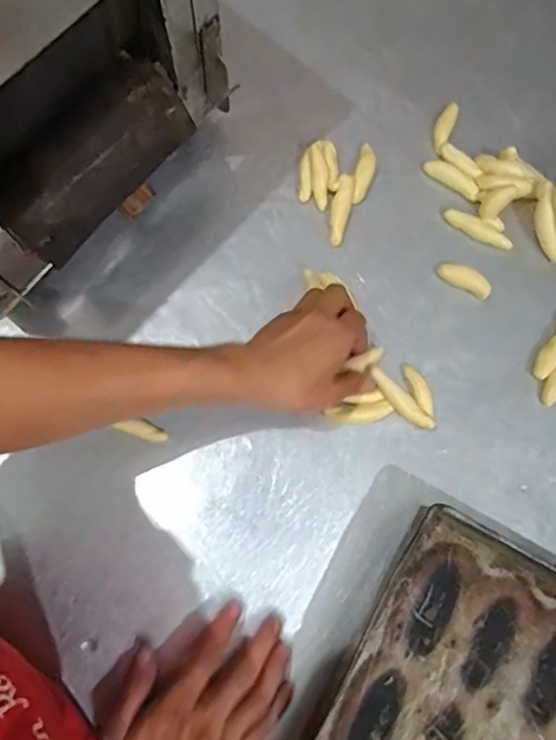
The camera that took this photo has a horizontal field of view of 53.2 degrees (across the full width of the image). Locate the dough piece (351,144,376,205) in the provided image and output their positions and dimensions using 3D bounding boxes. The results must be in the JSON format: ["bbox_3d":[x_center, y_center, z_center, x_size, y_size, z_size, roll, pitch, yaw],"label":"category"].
[{"bbox_3d":[0.090,-0.208,0.596,0.019,0.017,0.064,18,79,4],"label":"dough piece"}]

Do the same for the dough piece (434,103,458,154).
[{"bbox_3d":[0.183,-0.265,0.609,0.017,0.013,0.057,21,79,4],"label":"dough piece"}]

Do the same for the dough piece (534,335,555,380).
[{"bbox_3d":[0.275,-0.016,0.554,0.022,0.015,0.055,44,81,8],"label":"dough piece"}]

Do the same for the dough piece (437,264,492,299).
[{"bbox_3d":[0.193,-0.094,0.574,0.056,0.014,0.025,26,79,5],"label":"dough piece"}]

